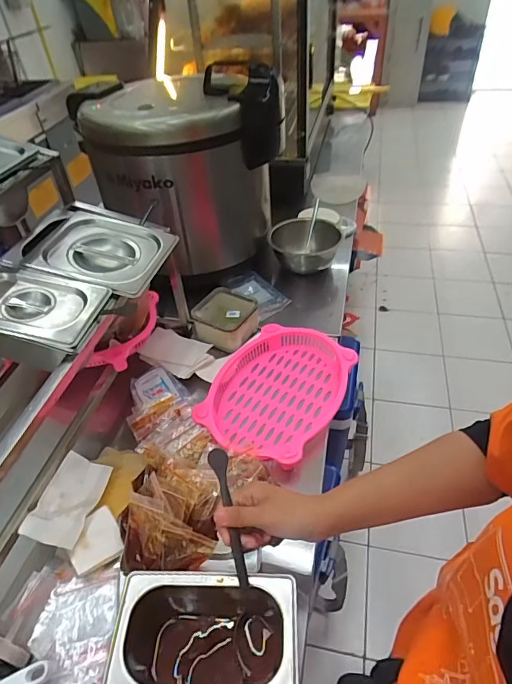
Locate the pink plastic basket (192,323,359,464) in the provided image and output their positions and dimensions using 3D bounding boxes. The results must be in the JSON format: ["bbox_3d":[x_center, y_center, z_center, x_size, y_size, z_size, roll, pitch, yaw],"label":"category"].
[{"bbox_3d":[0.036,0.080,0.738,0.194,0.048,0.285,17,47,22],"label":"pink plastic basket"}]

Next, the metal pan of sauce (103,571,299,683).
[{"bbox_3d":[-0.049,0.311,0.451,0.176,0.092,0.108,-1,43,4],"label":"metal pan of sauce"}]

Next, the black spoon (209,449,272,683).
[{"bbox_3d":[-0.019,0.218,0.461,0.037,0.030,0.214,-10,63,-6],"label":"black spoon"}]

